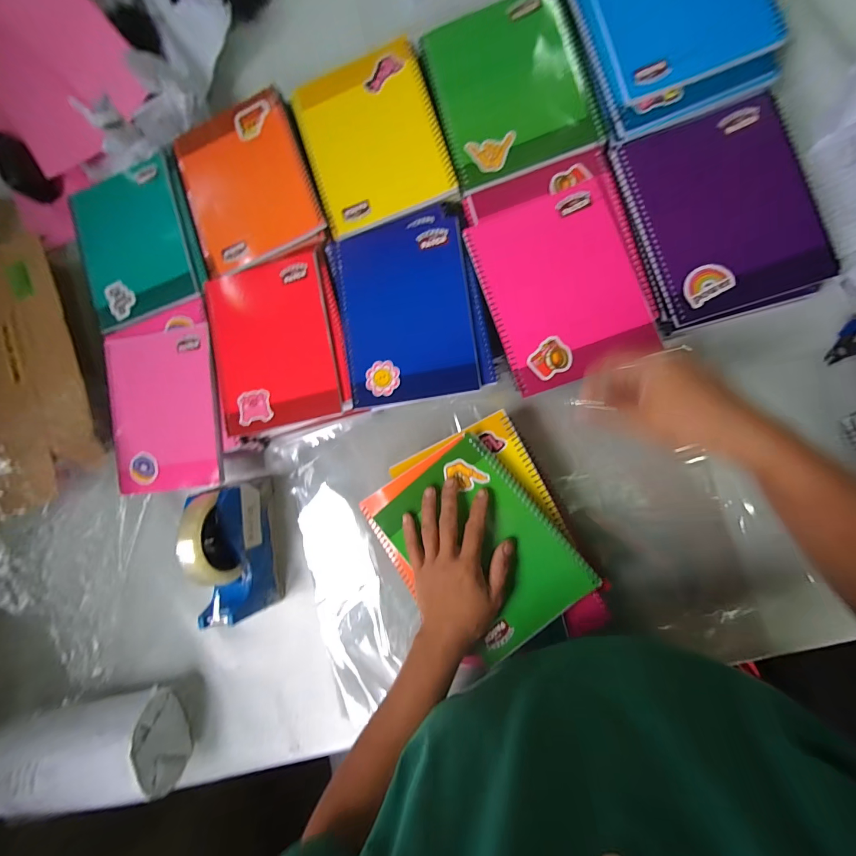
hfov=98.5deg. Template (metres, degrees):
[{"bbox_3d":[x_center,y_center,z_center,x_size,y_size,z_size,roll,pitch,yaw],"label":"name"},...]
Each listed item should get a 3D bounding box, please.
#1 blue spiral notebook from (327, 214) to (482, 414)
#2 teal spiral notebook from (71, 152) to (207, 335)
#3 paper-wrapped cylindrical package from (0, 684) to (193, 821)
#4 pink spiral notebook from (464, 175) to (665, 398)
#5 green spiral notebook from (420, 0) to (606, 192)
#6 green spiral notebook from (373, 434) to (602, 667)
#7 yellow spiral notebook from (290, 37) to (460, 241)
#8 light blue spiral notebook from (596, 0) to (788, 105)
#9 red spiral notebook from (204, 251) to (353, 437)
[{"bbox_3d":[-0.029,-0.132,0.419,0.150,0.012,0.199,-8,89,10],"label":"blue spiral notebook"},{"bbox_3d":[-0.381,-0.244,0.483,0.159,0.016,0.195,-19,89,7],"label":"teal spiral notebook"},{"bbox_3d":[-0.439,0.406,0.471,0.245,0.106,0.112,-13,87,10],"label":"paper-wrapped cylindrical package"},{"bbox_3d":[0.140,-0.151,0.390,0.151,0.010,0.194,-19,87,9],"label":"pink spiral notebook"},{"bbox_3d":[0.093,-0.377,0.415,0.161,0.021,0.190,-16,87,9],"label":"green spiral notebook"},{"bbox_3d":[0.058,0.124,0.389,0.141,0.015,0.197,-42,84,7],"label":"green spiral notebook"},{"bbox_3d":[-0.067,-0.343,0.437,0.158,0.012,0.201,-18,87,9],"label":"yellow spiral notebook"},{"bbox_3d":[0.251,-0.453,0.377,0.146,0.017,0.206,-14,88,9],"label":"light blue spiral notebook"},{"bbox_3d":[-0.182,-0.101,0.441,0.162,0.011,0.194,-12,88,9],"label":"red spiral notebook"}]

